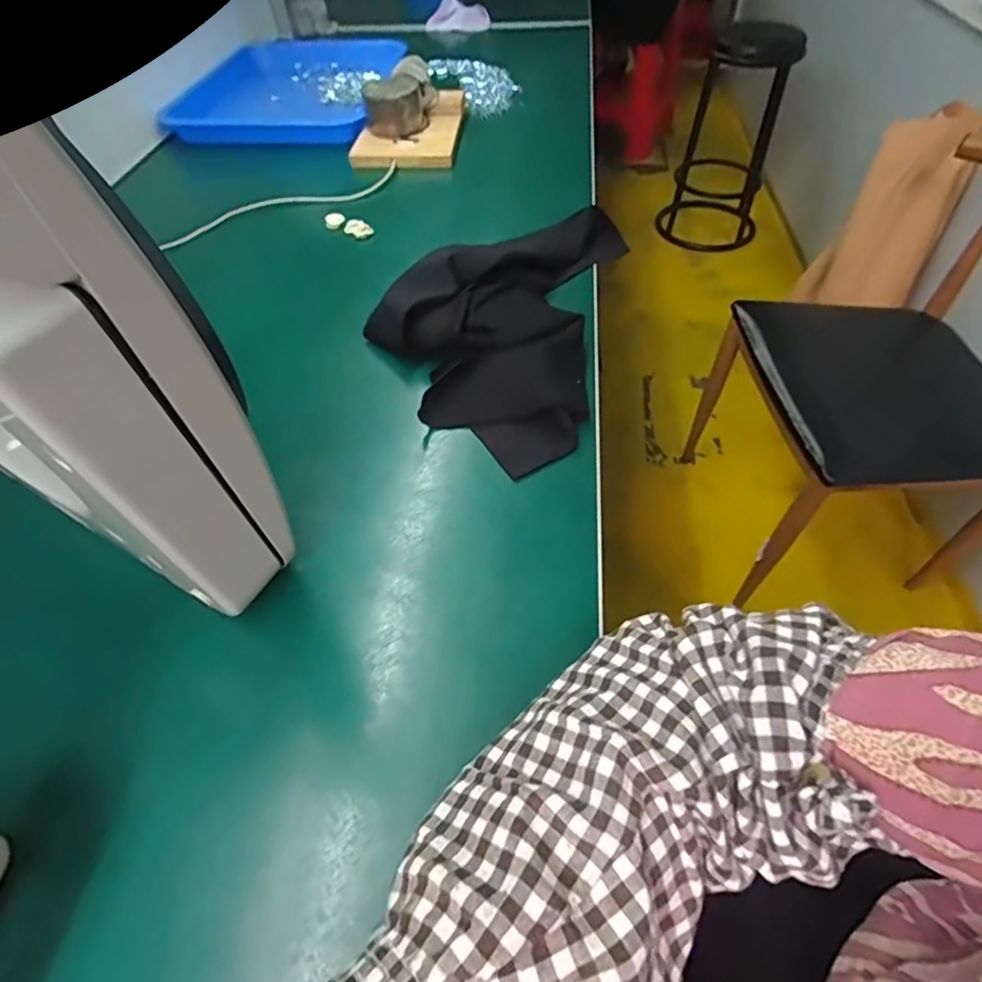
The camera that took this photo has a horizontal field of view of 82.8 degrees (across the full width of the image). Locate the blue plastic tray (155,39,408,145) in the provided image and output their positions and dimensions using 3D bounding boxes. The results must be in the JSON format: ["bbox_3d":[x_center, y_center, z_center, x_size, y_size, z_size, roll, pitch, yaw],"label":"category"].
[{"bbox_3d":[-0.328,-0.682,0.931,0.335,0.031,0.441,2,52,3],"label":"blue plastic tray"}]

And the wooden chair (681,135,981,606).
[{"bbox_3d":[0.737,-0.199,1.038,0.507,0.698,0.580,4,52,5],"label":"wooden chair"}]

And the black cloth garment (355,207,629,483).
[{"bbox_3d":[0.003,-0.169,0.498,0.196,0.043,0.342,11,53,10],"label":"black cloth garment"}]

